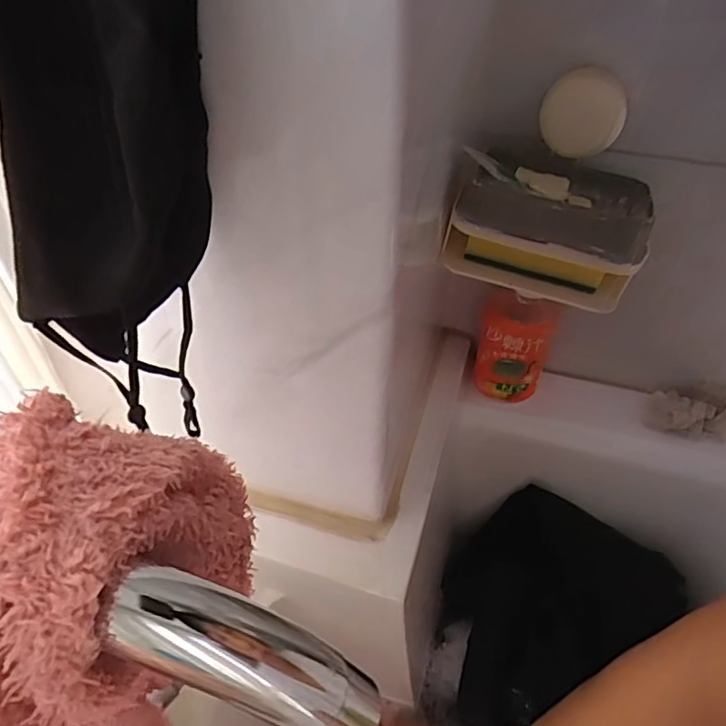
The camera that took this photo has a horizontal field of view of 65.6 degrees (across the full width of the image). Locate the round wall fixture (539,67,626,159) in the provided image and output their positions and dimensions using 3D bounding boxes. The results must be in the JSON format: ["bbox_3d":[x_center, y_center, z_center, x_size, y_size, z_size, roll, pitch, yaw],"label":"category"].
[{"bbox_3d":[0.150,-0.170,0.388,0.054,0.053,0.011,18,48,16],"label":"round wall fixture"}]

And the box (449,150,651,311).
[{"bbox_3d":[0.133,-0.099,0.407,0.132,0.083,0.089,15,47,14],"label":"box"}]

